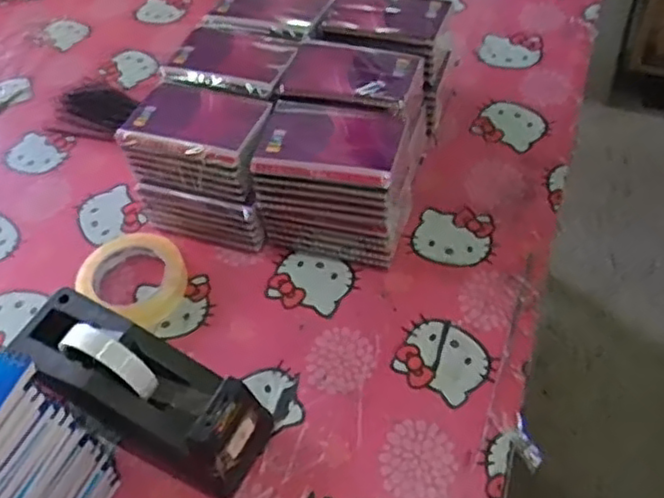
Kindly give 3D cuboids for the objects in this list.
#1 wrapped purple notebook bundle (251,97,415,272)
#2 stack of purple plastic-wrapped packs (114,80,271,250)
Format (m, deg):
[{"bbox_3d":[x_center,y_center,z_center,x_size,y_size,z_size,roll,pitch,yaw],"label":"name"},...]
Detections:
[{"bbox_3d":[0.004,-0.070,0.683,0.138,0.119,0.117,10,53,13],"label":"wrapped purple notebook bundle"},{"bbox_3d":[-0.129,-0.089,0.716,0.148,0.123,0.114,12,53,15],"label":"stack of purple plastic-wrapped packs"}]

